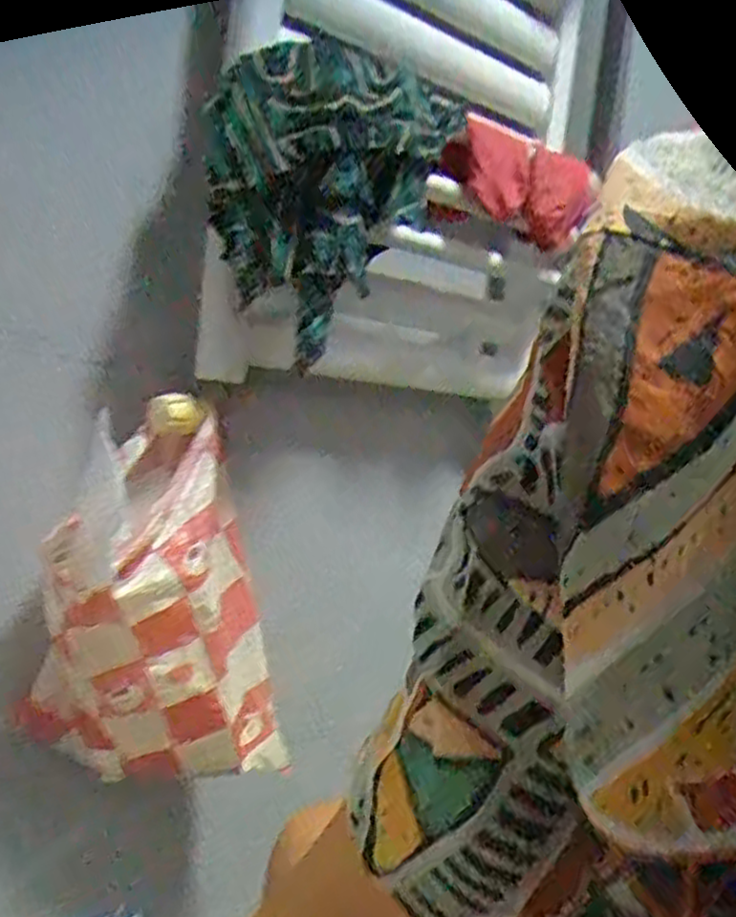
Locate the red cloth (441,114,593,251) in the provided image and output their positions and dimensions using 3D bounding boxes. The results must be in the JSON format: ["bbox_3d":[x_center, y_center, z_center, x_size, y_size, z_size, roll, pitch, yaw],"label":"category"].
[{"bbox_3d":[0.150,-0.278,0.747,0.198,0.100,0.030,6,3,-34],"label":"red cloth"}]

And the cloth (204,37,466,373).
[{"bbox_3d":[-0.035,-0.221,0.653,0.119,0.232,0.198,10,3,42],"label":"cloth"}]

